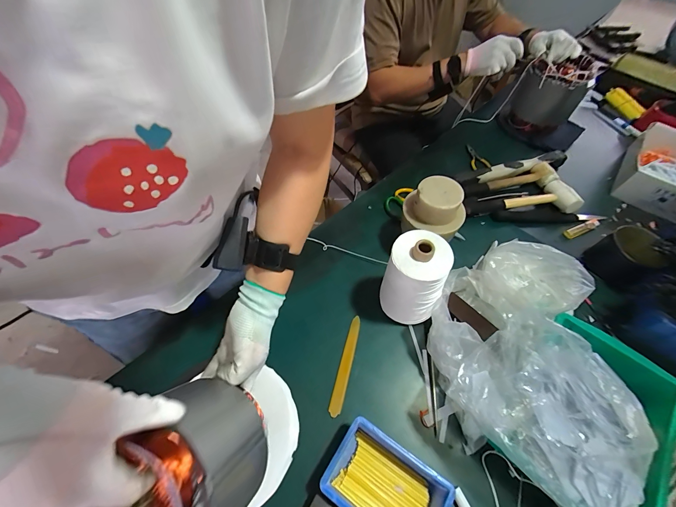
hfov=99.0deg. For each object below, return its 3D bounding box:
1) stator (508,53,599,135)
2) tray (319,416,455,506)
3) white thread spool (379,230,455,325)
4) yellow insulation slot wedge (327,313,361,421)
[{"bbox_3d":[0.564,-0.427,0.770,0.140,0.145,0.146,38,64,22],"label":"stator"},{"bbox_3d":[0.062,0.307,0.381,0.148,0.054,0.097,30,61,18],"label":"tray"},{"bbox_3d":[0.124,0.047,0.485,0.093,0.172,0.093,0,56,0],"label":"white thread spool"},{"bbox_3d":[0.015,0.186,0.491,0.019,0.010,0.163,13,57,8],"label":"yellow insulation slot wedge"}]

